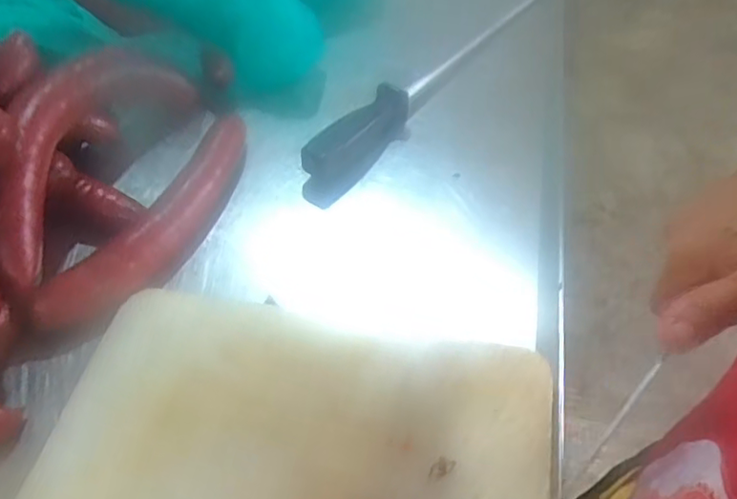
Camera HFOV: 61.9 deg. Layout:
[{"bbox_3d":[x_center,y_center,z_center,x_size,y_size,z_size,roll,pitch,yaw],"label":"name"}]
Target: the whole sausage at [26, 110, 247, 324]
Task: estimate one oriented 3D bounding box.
[{"bbox_3d":[-0.155,-0.027,0.482,0.052,0.033,0.230,23,55,17],"label":"whole sausage"}]

